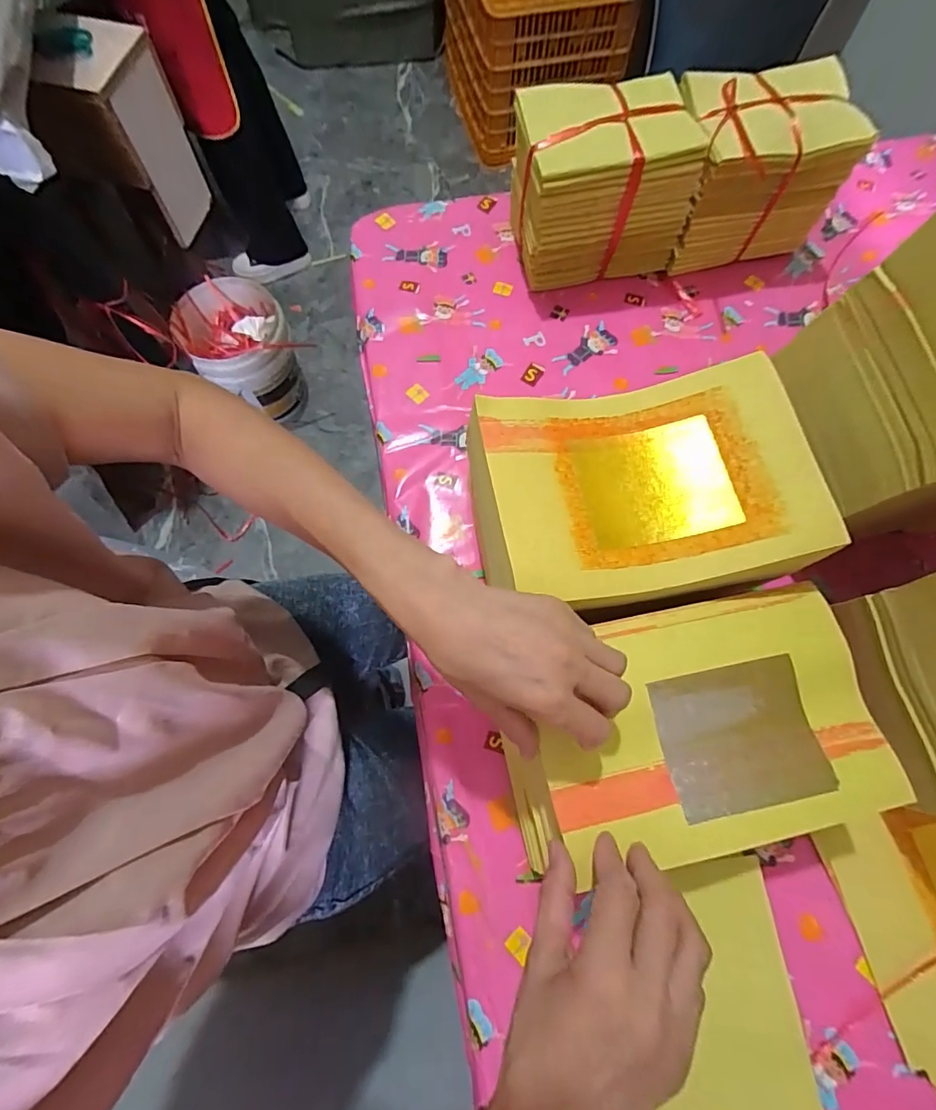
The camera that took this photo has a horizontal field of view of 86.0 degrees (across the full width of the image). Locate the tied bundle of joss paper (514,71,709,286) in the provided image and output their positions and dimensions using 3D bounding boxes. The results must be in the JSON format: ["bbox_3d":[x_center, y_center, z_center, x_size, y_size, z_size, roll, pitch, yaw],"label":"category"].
[{"bbox_3d":[0.136,-0.375,0.523,0.164,0.143,0.106,-6,72,-2],"label":"tied bundle of joss paper"}]

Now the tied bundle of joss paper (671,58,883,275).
[{"bbox_3d":[0.295,-0.409,0.540,0.168,0.138,0.119,-10,72,-4],"label":"tied bundle of joss paper"}]

